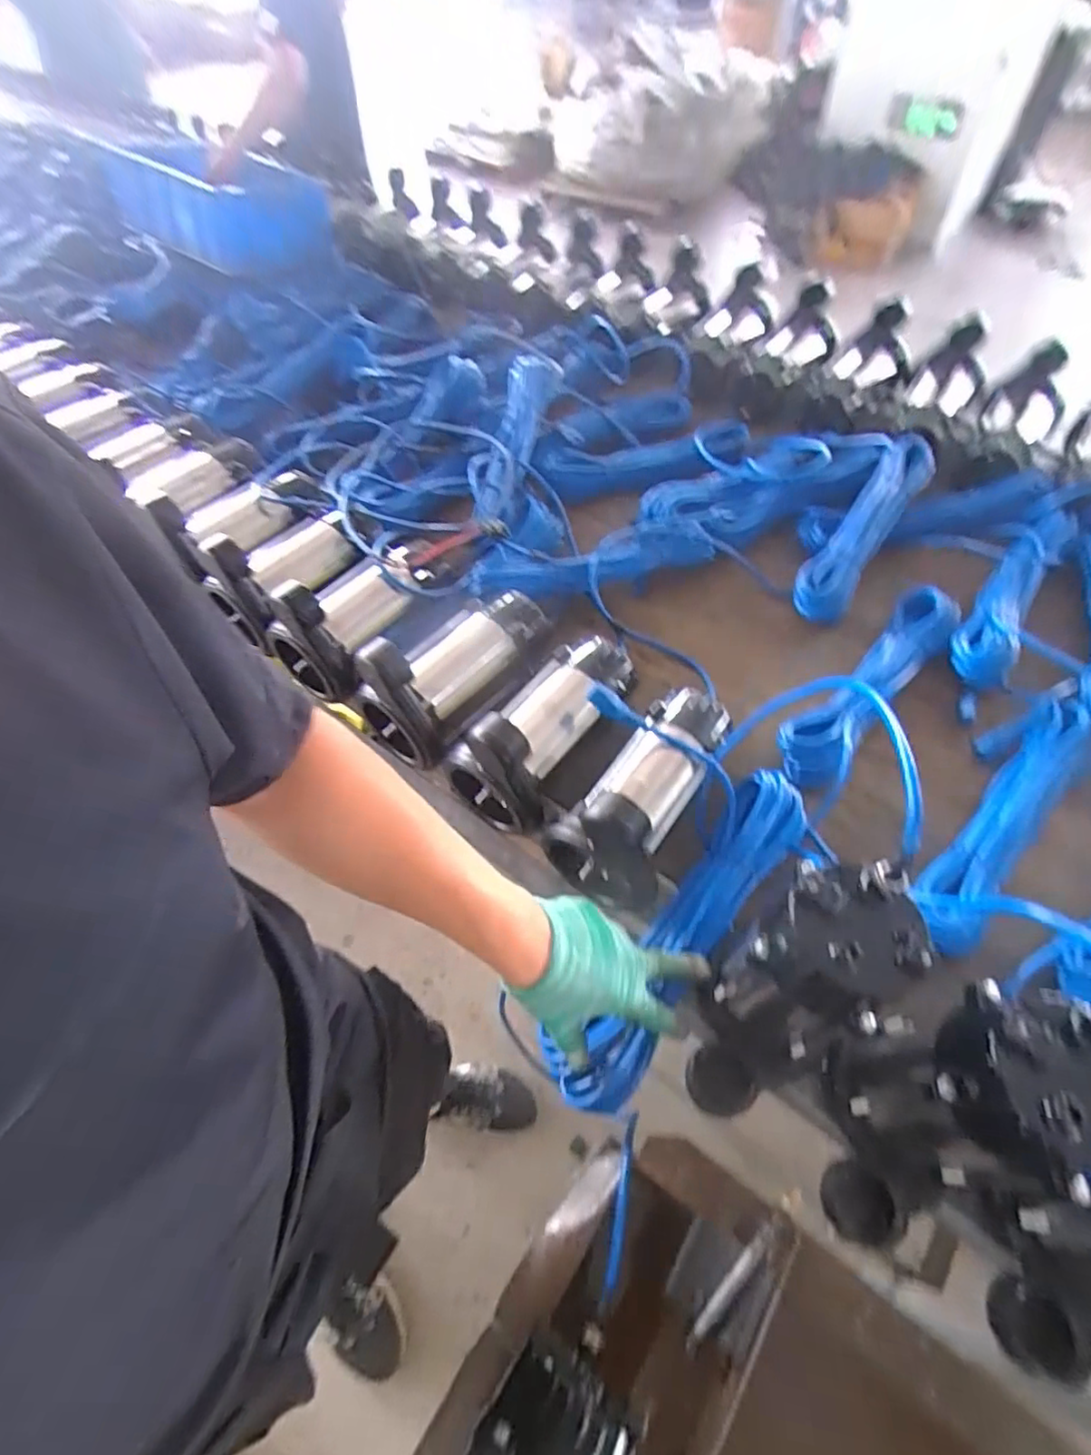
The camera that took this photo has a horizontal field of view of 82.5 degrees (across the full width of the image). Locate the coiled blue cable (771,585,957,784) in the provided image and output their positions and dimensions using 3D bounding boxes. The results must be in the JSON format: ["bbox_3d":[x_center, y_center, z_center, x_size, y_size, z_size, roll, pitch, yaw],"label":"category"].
[{"bbox_3d":[0.400,-0.066,0.745,0.077,0.055,0.350,39,65,23],"label":"coiled blue cable"}]

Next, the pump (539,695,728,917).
[{"bbox_3d":[0.105,0.049,0.632,0.113,0.157,0.221,27,61,17],"label":"pump"}]

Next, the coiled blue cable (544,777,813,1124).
[{"bbox_3d":[0.132,0.185,0.586,0.080,0.042,0.355,33,71,20],"label":"coiled blue cable"}]

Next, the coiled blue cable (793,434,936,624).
[{"bbox_3d":[0.455,-0.288,0.880,0.073,0.081,0.332,32,63,20],"label":"coiled blue cable"}]

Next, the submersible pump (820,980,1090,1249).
[{"bbox_3d":[0.267,0.273,0.423,0.136,0.227,0.111,-29,61,-17],"label":"submersible pump"}]

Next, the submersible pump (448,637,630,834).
[{"bbox_3d":[-0.003,0.002,0.690,0.117,0.166,0.229,29,46,19],"label":"submersible pump"}]

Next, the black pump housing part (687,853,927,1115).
[{"bbox_3d":[0.196,0.204,0.483,0.104,0.249,0.167,21,60,14],"label":"black pump housing part"}]

